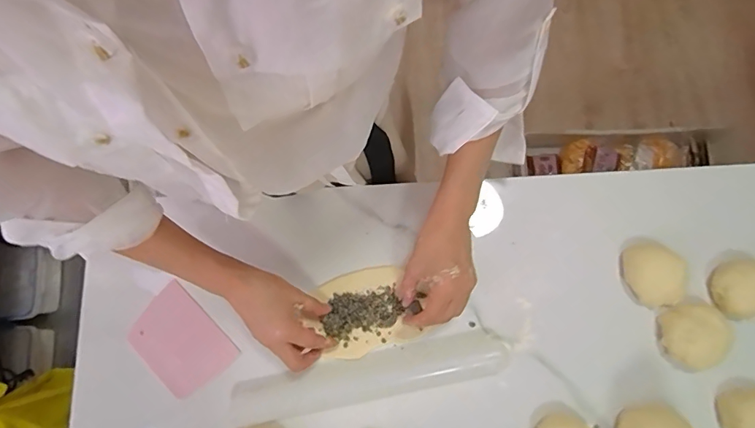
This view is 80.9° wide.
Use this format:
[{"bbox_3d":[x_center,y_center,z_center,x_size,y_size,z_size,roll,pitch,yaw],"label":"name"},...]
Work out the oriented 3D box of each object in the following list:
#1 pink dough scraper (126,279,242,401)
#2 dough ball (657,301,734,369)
[{"bbox_3d":[-0.241,0.158,0.541,0.121,0.009,0.092,44,88,9],"label":"pink dough scraper"},{"bbox_3d":[0.358,0.135,0.495,0.066,0.032,0.069,-1,78,3],"label":"dough ball"}]

